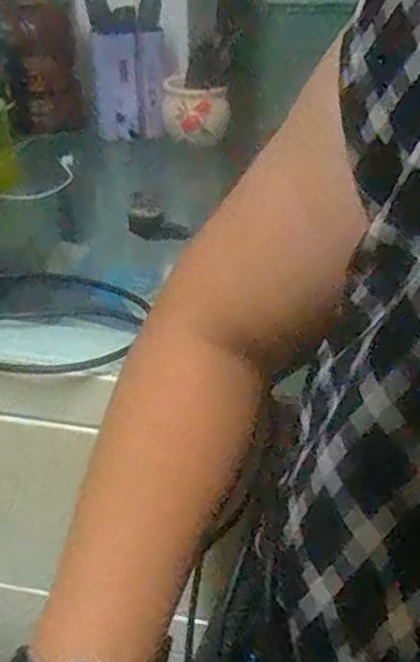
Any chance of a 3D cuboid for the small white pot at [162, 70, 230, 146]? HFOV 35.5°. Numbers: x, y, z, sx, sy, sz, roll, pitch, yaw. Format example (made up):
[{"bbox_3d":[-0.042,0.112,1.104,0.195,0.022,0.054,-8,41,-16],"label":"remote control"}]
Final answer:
[{"bbox_3d":[-0.017,-0.278,0.825,0.085,0.065,0.064,1,35,-4],"label":"small white pot"}]

